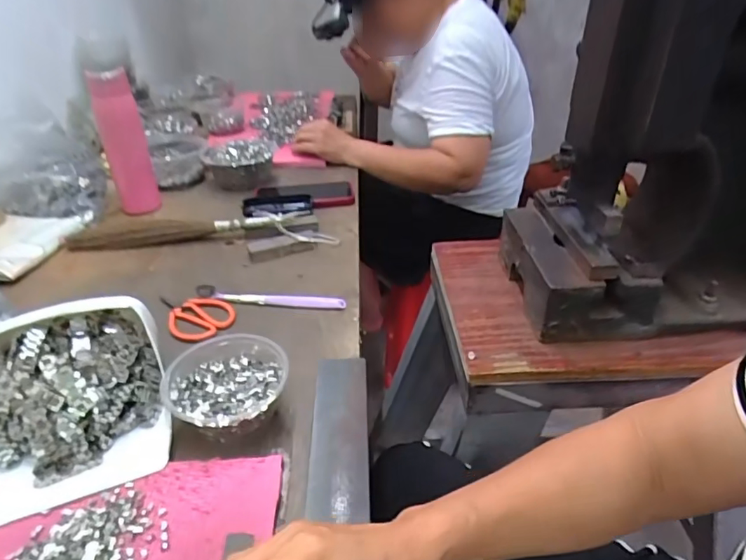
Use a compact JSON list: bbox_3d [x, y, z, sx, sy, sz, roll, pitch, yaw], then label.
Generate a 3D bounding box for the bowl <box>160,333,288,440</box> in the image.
[{"bbox_3d":[-0.127,0.099,0.450,0.101,0.050,0.092,1,33,0],"label":"bowl"}]

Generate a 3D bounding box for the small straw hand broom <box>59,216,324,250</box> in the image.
[{"bbox_3d":[-0.259,-0.077,0.738,0.343,0.026,0.031,-7,33,-8],"label":"small straw hand broom"}]

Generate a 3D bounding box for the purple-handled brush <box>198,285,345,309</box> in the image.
[{"bbox_3d":[-0.124,0.023,0.610,0.178,0.013,0.018,3,33,8],"label":"purple-handled brush"}]

